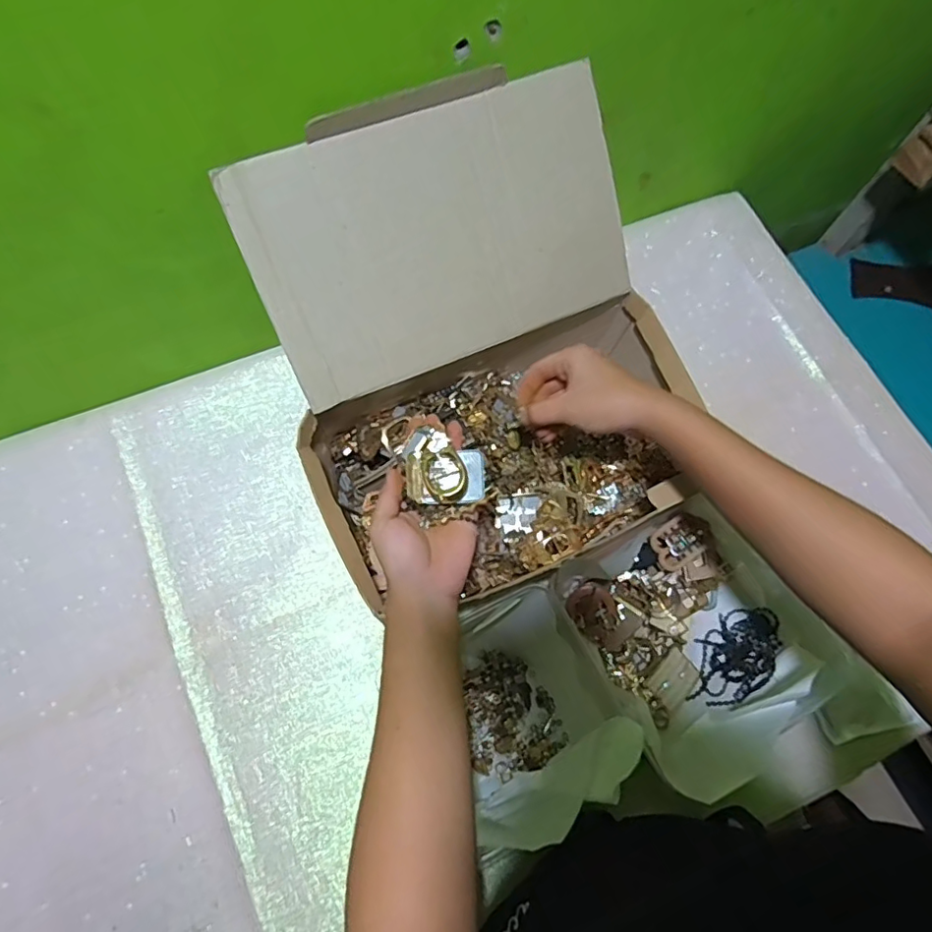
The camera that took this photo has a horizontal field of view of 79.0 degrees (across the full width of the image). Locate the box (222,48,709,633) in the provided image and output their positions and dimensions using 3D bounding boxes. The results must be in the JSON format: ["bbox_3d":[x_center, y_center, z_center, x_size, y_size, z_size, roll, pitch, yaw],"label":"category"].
[{"bbox_3d":[0.018,-0.084,0.487,0.334,0.220,0.342,-21,73,-9],"label":"box"}]

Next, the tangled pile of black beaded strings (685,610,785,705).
[{"bbox_3d":[0.247,0.174,0.516,0.065,0.008,0.093,12,70,18],"label":"tangled pile of black beaded strings"}]

